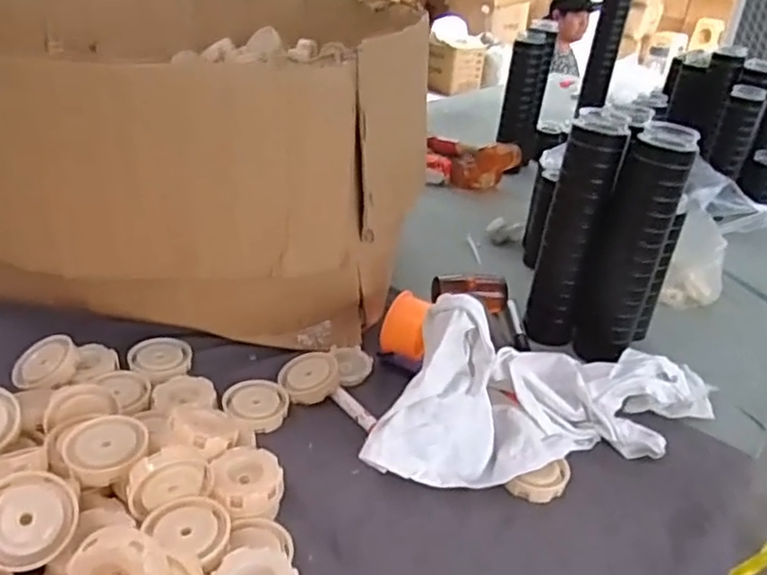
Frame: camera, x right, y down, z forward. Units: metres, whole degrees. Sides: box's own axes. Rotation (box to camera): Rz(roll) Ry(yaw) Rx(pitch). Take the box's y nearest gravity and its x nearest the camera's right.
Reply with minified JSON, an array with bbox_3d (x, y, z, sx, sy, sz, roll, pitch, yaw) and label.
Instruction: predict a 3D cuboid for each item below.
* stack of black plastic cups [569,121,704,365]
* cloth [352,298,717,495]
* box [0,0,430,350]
[{"bbox_3d":[0.310,-0.051,0.824,0.086,0.284,0.073,17,31,19],"label":"stack of black plastic cups"},{"bbox_3d":[0.178,0.088,0.689,0.427,0.153,0.141,-4,30,-17],"label":"cloth"},{"bbox_3d":[-0.301,-0.220,0.924,0.670,0.329,0.624,7,29,2],"label":"box"}]

